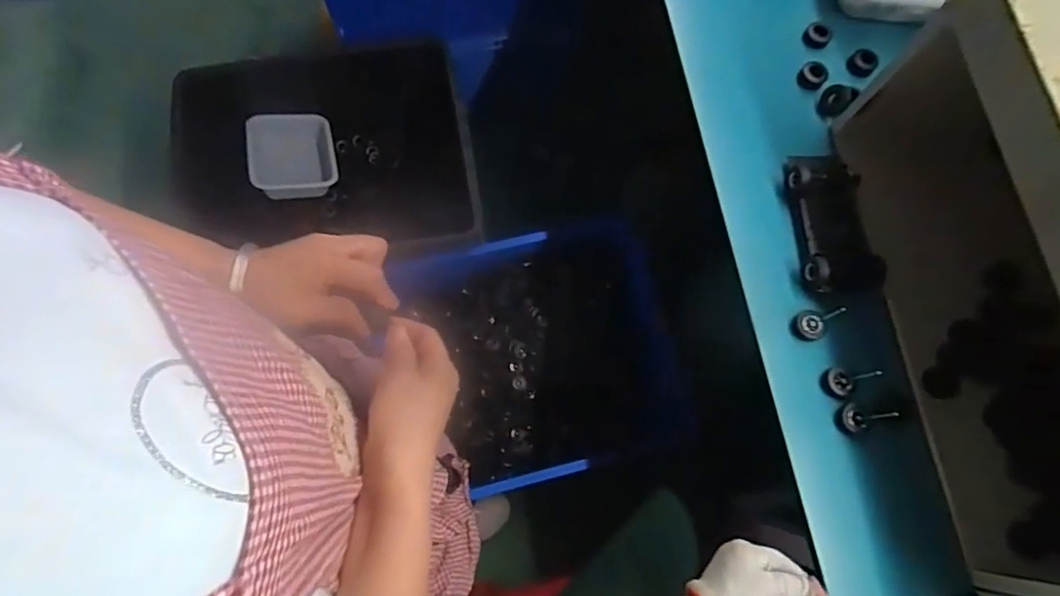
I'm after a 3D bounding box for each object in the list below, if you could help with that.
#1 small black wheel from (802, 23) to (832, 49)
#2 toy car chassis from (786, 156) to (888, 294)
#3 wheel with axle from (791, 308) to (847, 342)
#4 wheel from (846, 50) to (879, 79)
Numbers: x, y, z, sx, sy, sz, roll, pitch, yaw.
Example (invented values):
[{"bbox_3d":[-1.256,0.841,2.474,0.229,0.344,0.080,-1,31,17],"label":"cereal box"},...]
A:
[{"bbox_3d":[0.417,-0.380,0.831,0.037,0.013,0.036,33,75,7],"label":"small black wheel"},{"bbox_3d":[0.385,-0.099,0.730,0.093,0.053,0.195,0,74,-2],"label":"toy car chassis"},{"bbox_3d":[0.352,0.026,0.691,0.051,0.055,0.039,-25,76,-9],"label":"wheel with axle"},{"bbox_3d":[0.472,-0.333,0.811,0.037,0.017,0.035,1,74,-2],"label":"wheel"}]

